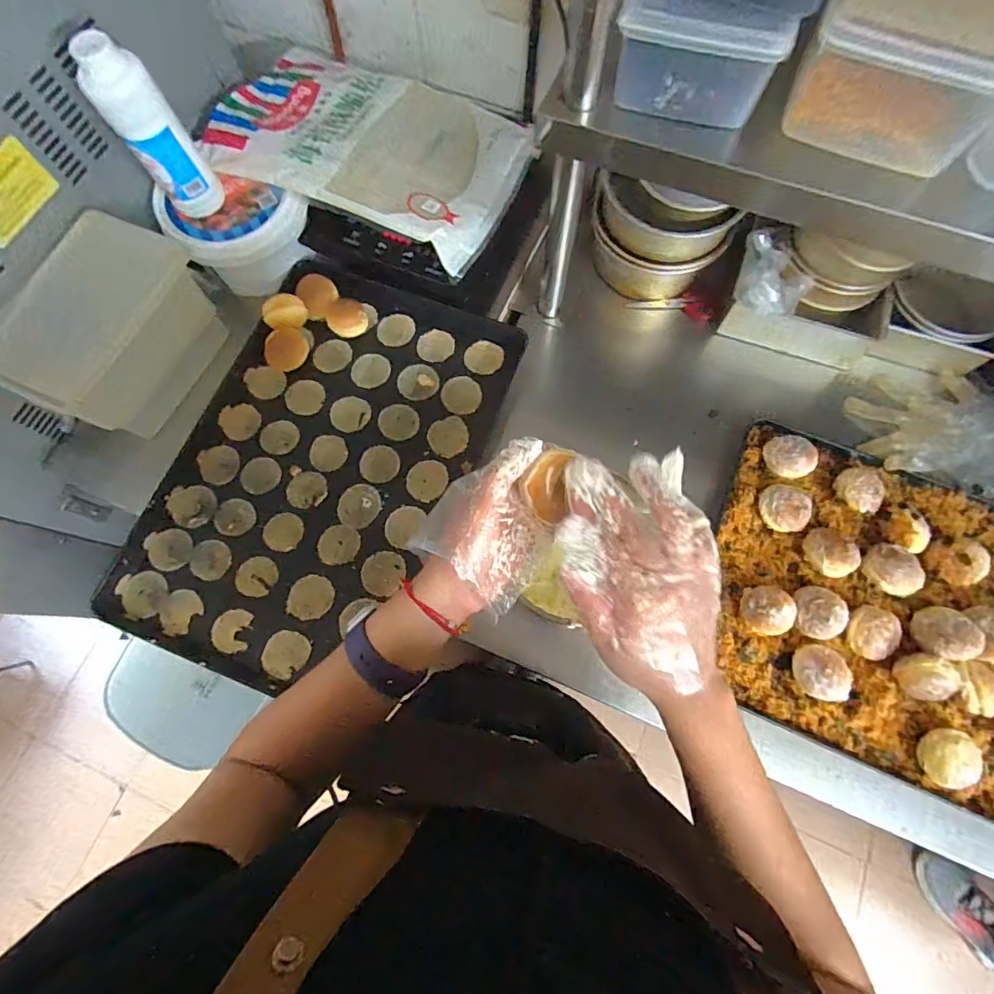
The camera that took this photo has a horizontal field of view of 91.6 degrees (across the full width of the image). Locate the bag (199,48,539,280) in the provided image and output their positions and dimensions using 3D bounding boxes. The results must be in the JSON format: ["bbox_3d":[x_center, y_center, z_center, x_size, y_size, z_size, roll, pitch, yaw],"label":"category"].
[{"bbox_3d":[-0.190,-0.556,0.757,0.456,0.101,0.335,25,78,8],"label":"bag"}]

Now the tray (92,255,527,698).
[{"bbox_3d":[-0.244,-0.048,0.696,0.395,0.036,0.605,20,74,6],"label":"tray"}]

